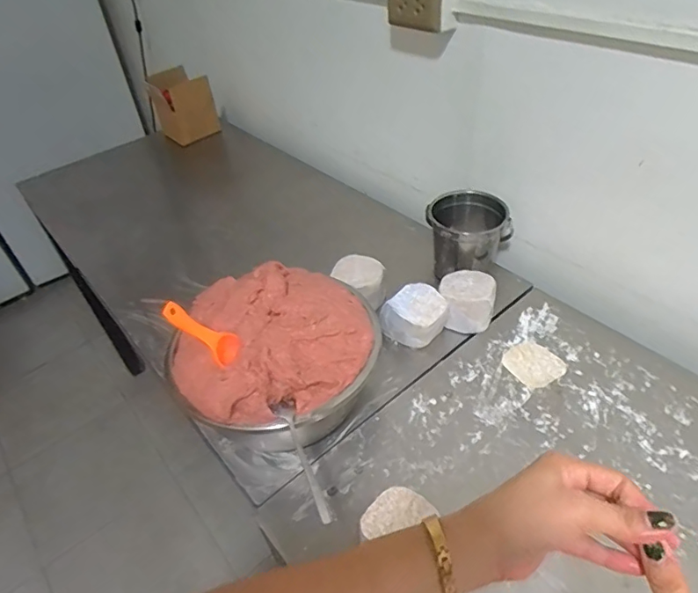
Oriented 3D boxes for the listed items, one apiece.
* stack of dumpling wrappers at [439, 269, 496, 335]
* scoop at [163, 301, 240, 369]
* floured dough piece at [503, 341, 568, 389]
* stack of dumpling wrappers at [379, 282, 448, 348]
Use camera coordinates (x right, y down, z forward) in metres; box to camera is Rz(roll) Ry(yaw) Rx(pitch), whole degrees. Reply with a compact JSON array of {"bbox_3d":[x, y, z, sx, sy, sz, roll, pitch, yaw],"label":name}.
[{"bbox_3d":[0.199,0.010,0.838,0.085,0.073,0.092,7,45,15],"label":"stack of dumpling wrappers"},{"bbox_3d":[-0.170,0.042,0.572,0.031,0.106,0.028,-32,40,16],"label":"scoop"},{"bbox_3d":[0.285,0.104,0.767,0.077,0.004,0.077,-30,47,-23],"label":"floured dough piece"},{"bbox_3d":[0.108,0.040,0.812,0.094,0.080,0.082,-32,48,-24],"label":"stack of dumpling wrappers"}]

